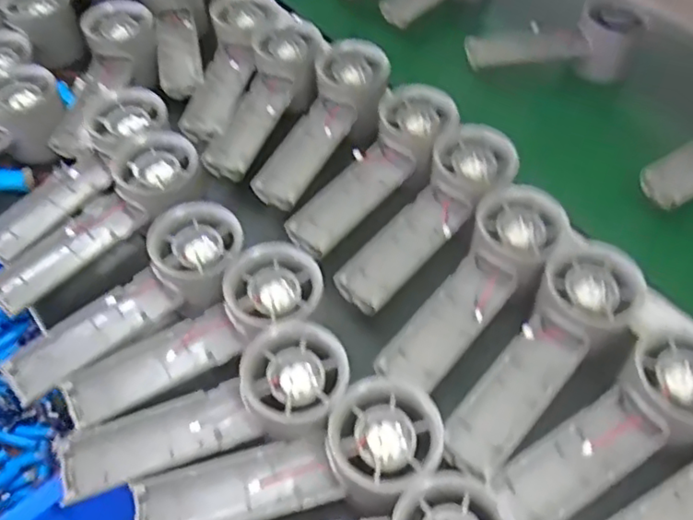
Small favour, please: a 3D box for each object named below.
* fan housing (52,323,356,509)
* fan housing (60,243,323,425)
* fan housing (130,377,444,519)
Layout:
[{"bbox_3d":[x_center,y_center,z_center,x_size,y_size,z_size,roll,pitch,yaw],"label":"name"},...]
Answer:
[{"bbox_3d":[-0.075,0.085,0.331,0.156,0.030,0.055,-23,56,-2],"label":"fan housing"},{"bbox_3d":[-0.087,0.048,0.360,0.156,0.032,0.050,-33,60,-8],"label":"fan housing"},{"bbox_3d":[-0.028,0.111,0.315,0.157,0.033,0.055,-18,55,1],"label":"fan housing"}]

